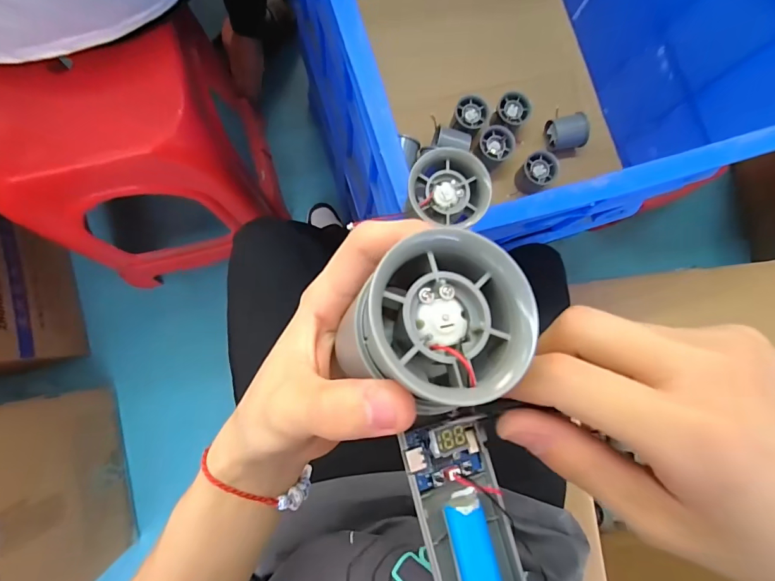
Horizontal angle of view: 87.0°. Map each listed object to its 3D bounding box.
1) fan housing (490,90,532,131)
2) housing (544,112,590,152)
[{"bbox_3d":[0.202,-0.292,0.680,0.053,0.054,0.058,1,84,-6],"label":"fan housing"},{"bbox_3d":[0.298,-0.262,0.683,0.054,0.053,0.053,-5,85,-6],"label":"housing"}]

